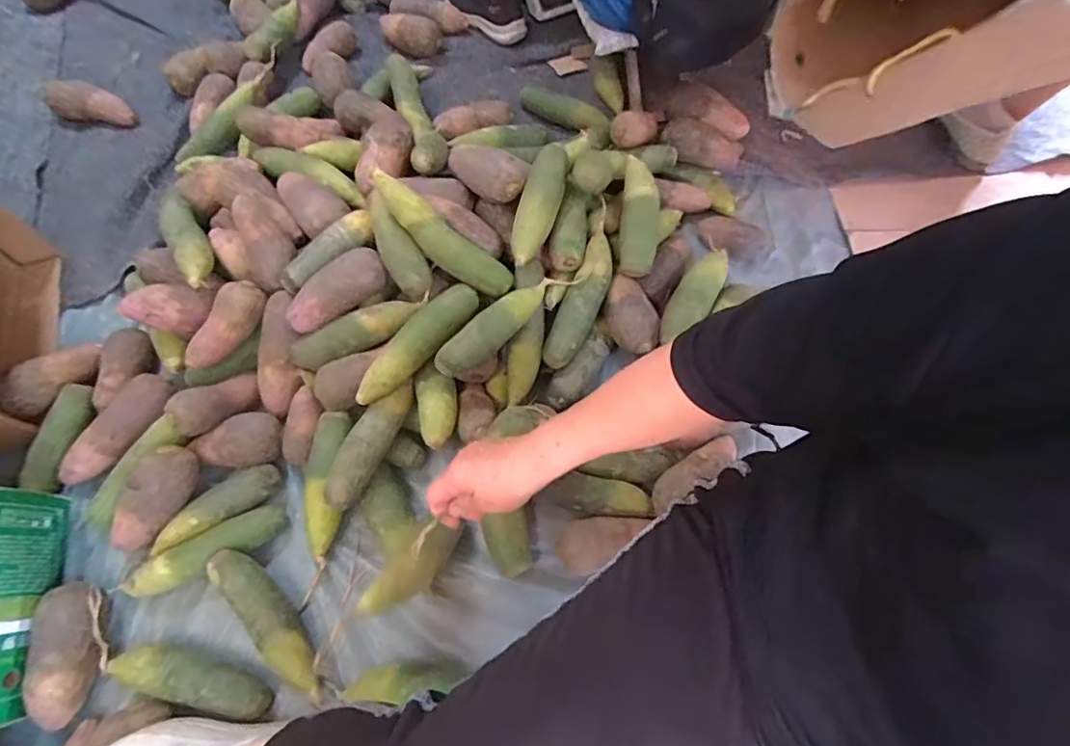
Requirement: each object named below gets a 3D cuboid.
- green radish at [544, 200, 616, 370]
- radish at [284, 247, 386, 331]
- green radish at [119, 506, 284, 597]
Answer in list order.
[{"bbox_3d":[0.081,-0.137,0.811,0.061,0.057,0.269,20,82,7],"label":"green radish"},{"bbox_3d":[-0.277,-0.115,0.751,0.152,0.050,0.056,-37,71,-3],"label":"radish"},{"bbox_3d":[-0.431,0.237,0.708,0.204,0.058,0.048,-26,68,-14],"label":"green radish"}]

